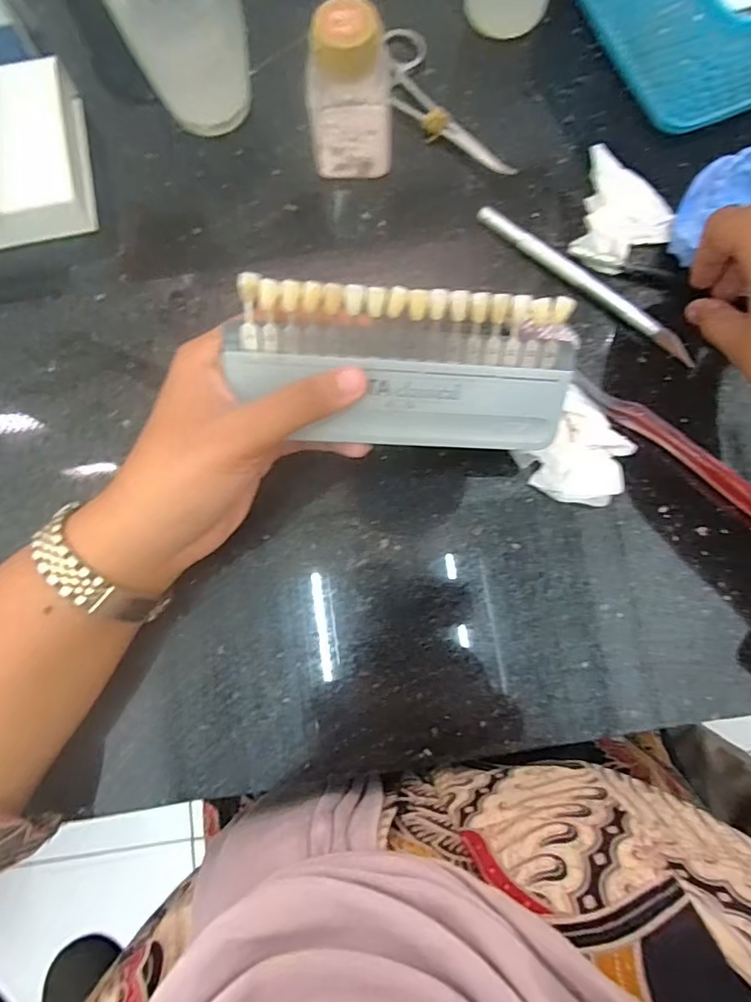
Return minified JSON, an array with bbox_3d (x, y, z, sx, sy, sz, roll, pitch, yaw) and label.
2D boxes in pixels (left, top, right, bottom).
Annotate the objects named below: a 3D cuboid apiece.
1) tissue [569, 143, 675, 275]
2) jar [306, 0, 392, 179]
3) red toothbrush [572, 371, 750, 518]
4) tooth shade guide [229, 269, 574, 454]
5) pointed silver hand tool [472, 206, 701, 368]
[{"bbox_3d":[0.137,-0.156,0.290,0.050,0.012,0.062,14,81,4],"label":"tissue"},{"bbox_3d":[-0.012,-0.204,0.271,0.040,0.073,0.033,2,77,4],"label":"jar"},{"bbox_3d":[0.161,-0.020,0.266,0.142,0.012,0.012,39,83,8],"label":"red toothbrush"},{"bbox_3d":[0.013,-0.057,0.230,0.142,0.018,0.067,3,117,-4],"label":"tooth shade guide"},{"bbox_3d":[0.113,-0.116,0.285,0.137,0.009,0.007,38,83,7],"label":"pointed silver hand tool"}]

